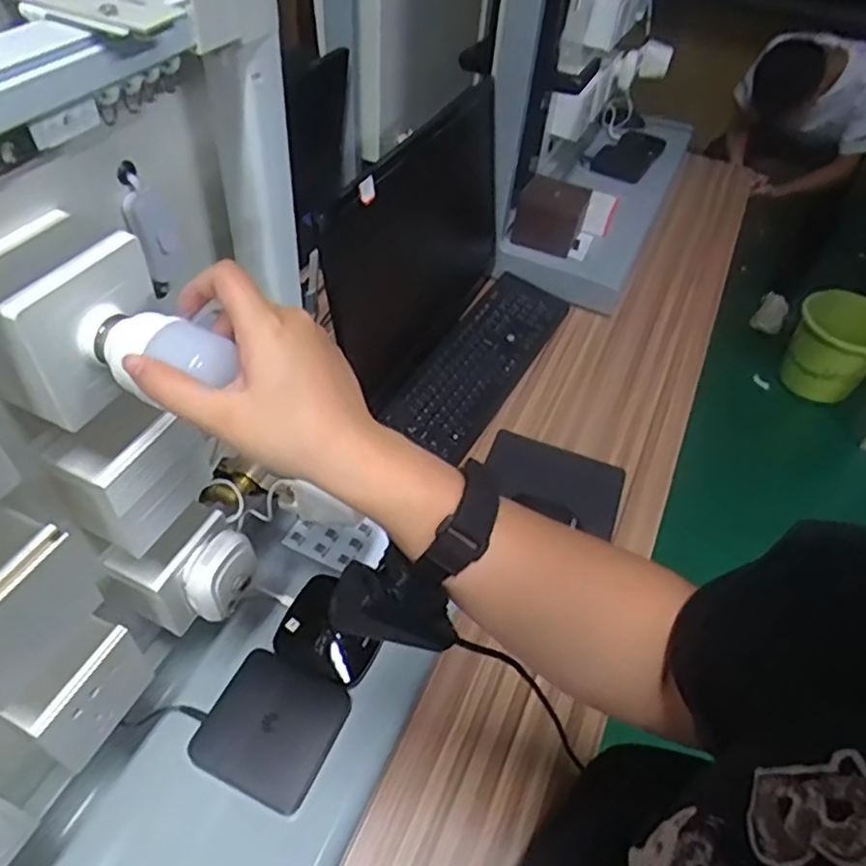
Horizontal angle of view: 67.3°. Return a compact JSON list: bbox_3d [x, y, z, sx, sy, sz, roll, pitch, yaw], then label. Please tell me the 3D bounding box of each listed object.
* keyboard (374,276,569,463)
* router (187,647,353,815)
[{"bbox_3d":[0.093,-0.139,1.106,0.145,0.033,0.500,28,45,10],"label":"keyboard"},{"bbox_3d":[-0.150,0.273,0.609,0.111,0.033,0.111,21,51,13],"label":"router"}]

